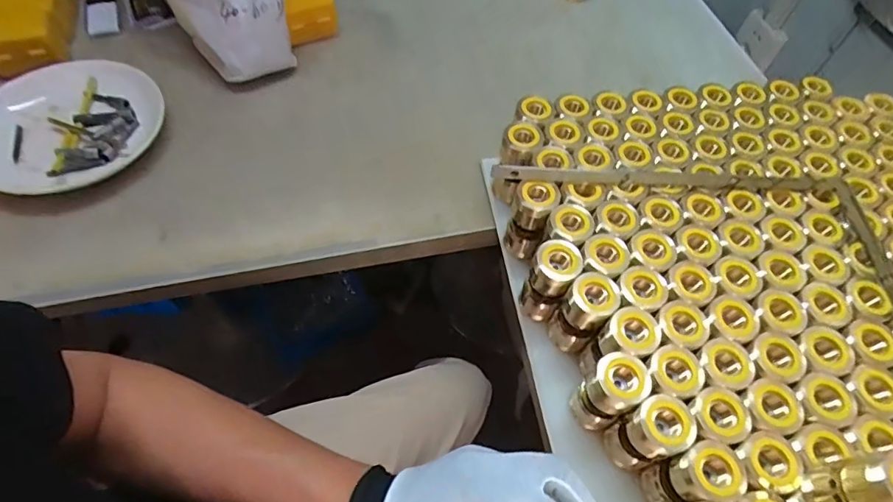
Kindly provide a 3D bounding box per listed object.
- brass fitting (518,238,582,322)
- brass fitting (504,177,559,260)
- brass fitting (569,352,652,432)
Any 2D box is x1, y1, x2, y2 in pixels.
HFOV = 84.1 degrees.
[{"bbox_3d":[0.094,0.031,0.463,0.038,0.097,0.035,2,57,-3],"label":"brass fitting"},{"bbox_3d":[0.083,-0.029,0.501,0.036,0.098,0.038,2,57,-3],"label":"brass fitting"},{"bbox_3d":[0.132,0.120,0.414,0.031,0.102,0.039,-37,67,-24],"label":"brass fitting"}]

